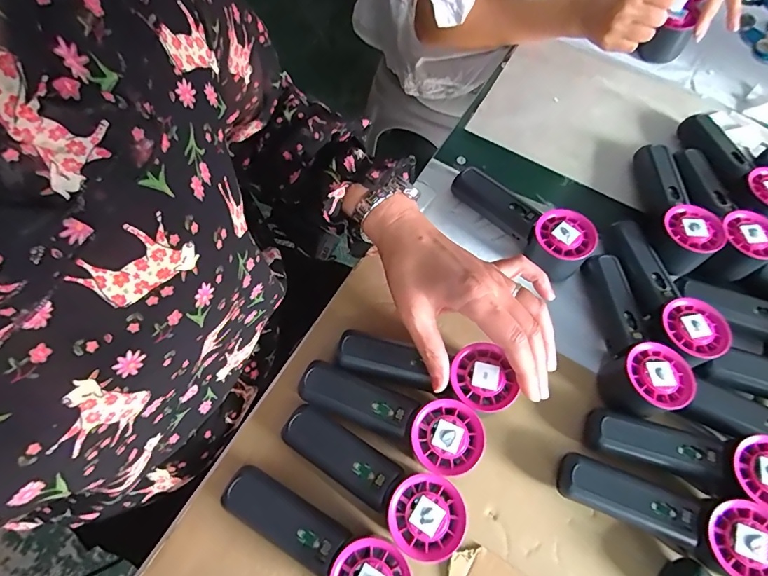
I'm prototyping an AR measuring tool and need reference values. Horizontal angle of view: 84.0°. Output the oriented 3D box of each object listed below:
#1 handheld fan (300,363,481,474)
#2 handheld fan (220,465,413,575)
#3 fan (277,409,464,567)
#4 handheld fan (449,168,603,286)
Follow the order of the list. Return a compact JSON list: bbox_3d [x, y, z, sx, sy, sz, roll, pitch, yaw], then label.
[{"bbox_3d":[0.002,0.110,0.362,0.155,0.054,0.055,18,67,5],"label":"handheld fan"},{"bbox_3d":[-0.051,0.188,0.326,0.153,0.053,0.053,34,70,12],"label":"handheld fan"},{"bbox_3d":[-0.013,0.152,0.344,0.158,0.052,0.054,31,69,10],"label":"fan"},{"bbox_3d":[0.137,-0.073,0.443,0.155,0.056,0.052,39,71,13],"label":"handheld fan"}]

